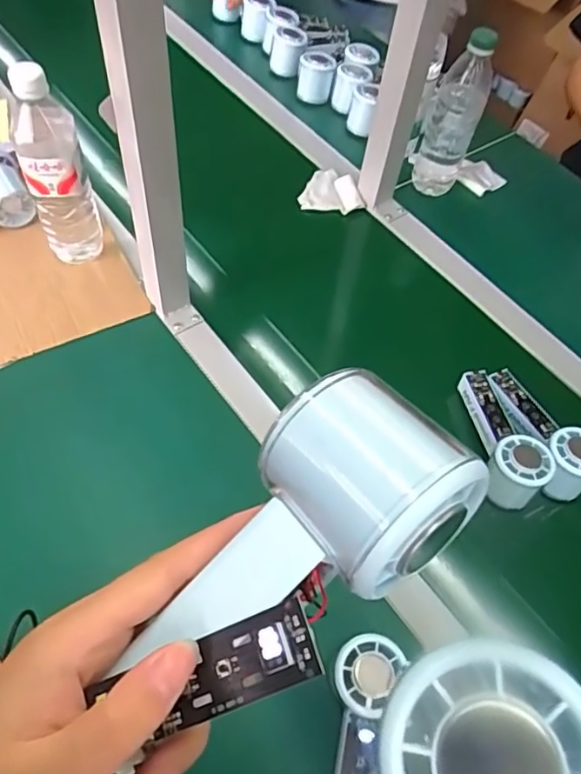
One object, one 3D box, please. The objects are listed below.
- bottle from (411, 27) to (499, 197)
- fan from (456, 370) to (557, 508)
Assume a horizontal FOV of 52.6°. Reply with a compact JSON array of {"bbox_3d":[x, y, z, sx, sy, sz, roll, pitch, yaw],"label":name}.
[{"bbox_3d":[0.212,-0.351,0.763,0.070,0.202,0.071,19,58,7],"label":"bottle"},{"bbox_3d":[0.219,0.046,0.606,0.056,0.051,0.144,-1,58,-5],"label":"fan"}]

